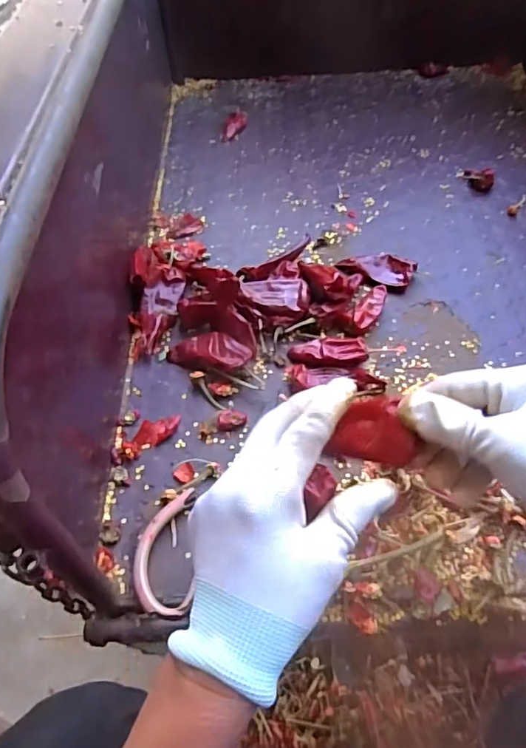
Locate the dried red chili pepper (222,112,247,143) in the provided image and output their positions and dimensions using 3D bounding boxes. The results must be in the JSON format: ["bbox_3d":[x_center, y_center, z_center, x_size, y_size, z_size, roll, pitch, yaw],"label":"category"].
[{"bbox_3d":[-0.039,-0.354,0.745,0.025,0.011,0.071,8,53,10],"label":"dried red chili pepper"}]

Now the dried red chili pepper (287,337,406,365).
[{"bbox_3d":[0.076,-0.019,0.473,0.103,0.017,0.029,0,52,4],"label":"dried red chili pepper"}]

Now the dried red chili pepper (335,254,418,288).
[{"bbox_3d":[0.117,-0.110,0.541,0.075,0.017,0.034,27,59,22],"label":"dried red chili pepper"}]

